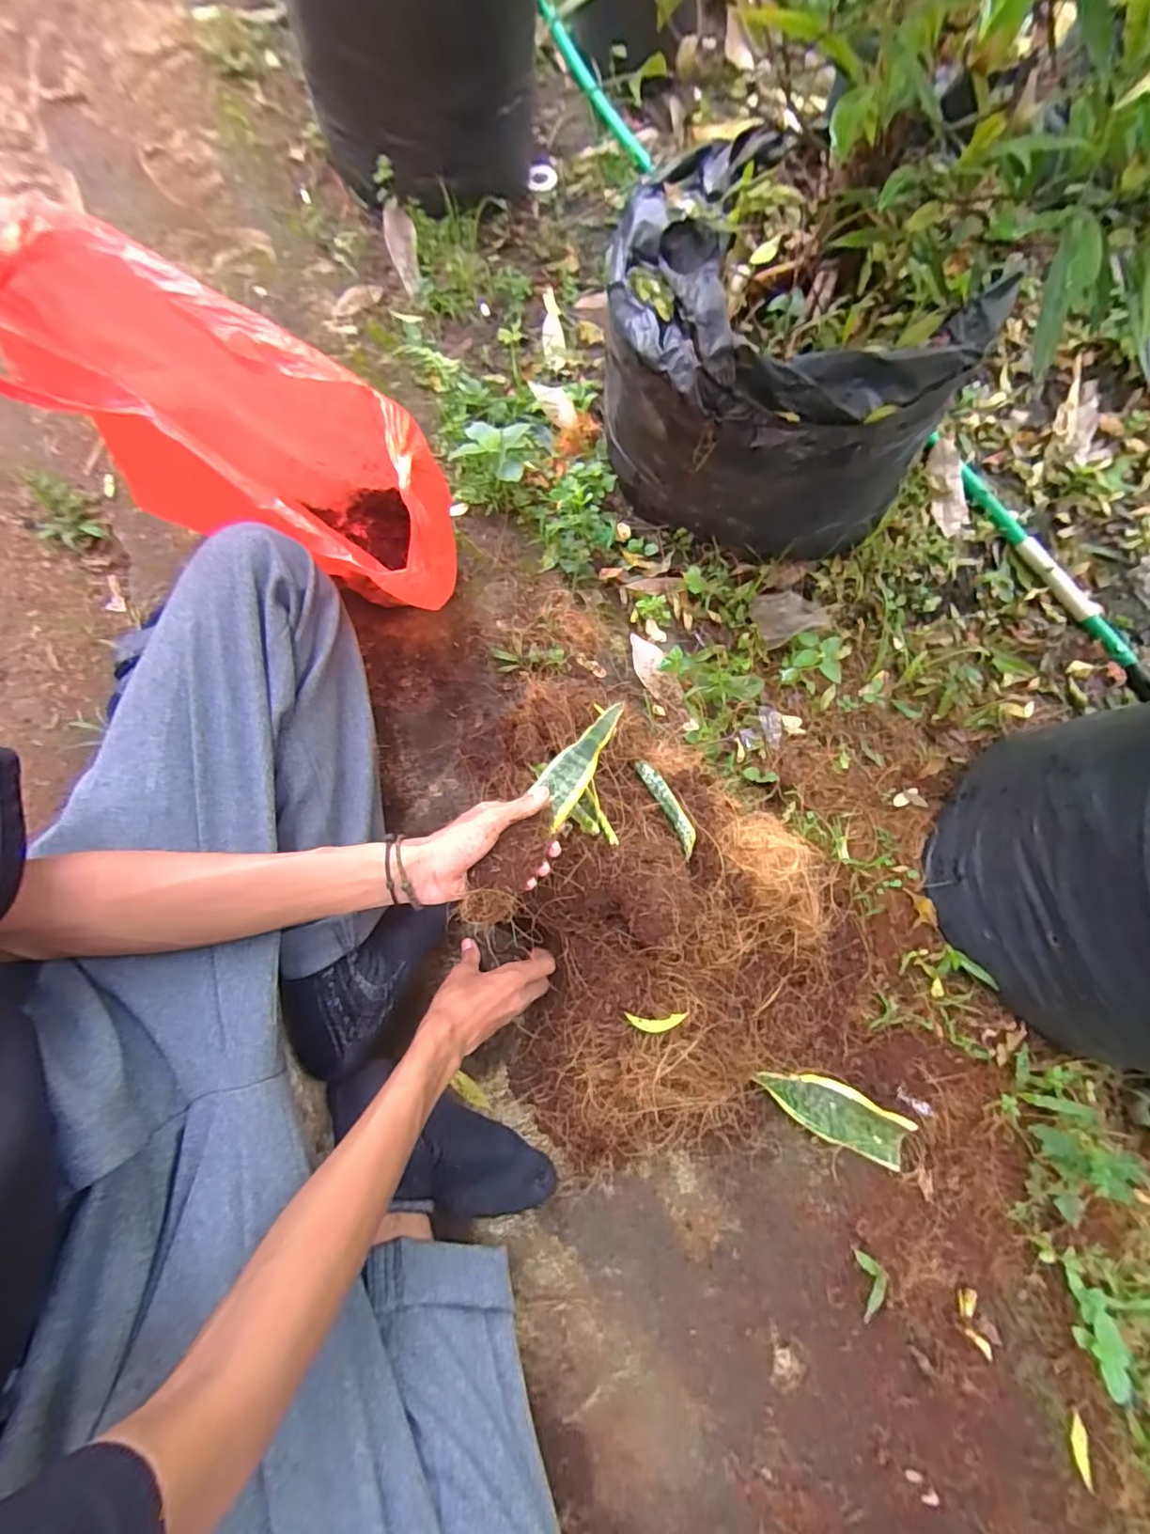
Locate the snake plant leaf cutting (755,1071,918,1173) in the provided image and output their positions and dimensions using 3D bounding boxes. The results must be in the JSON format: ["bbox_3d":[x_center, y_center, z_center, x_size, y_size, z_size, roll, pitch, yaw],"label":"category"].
[{"bbox_3d":[0.241,0.326,0.546,0.146,0.022,0.049,25,77,5],"label":"snake plant leaf cutting"}]

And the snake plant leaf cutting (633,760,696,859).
[{"bbox_3d":[0.089,0.037,0.547,0.019,0.009,0.114,-22,50,-6],"label":"snake plant leaf cutting"}]

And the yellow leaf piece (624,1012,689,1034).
[{"bbox_3d":[0.069,0.219,0.492,0.054,0.004,0.017,-6,40,15],"label":"yellow leaf piece"}]

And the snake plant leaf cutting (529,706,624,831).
[{"bbox_3d":[0.001,-0.006,0.502,0.037,0.013,0.122,32,74,7],"label":"snake plant leaf cutting"}]

